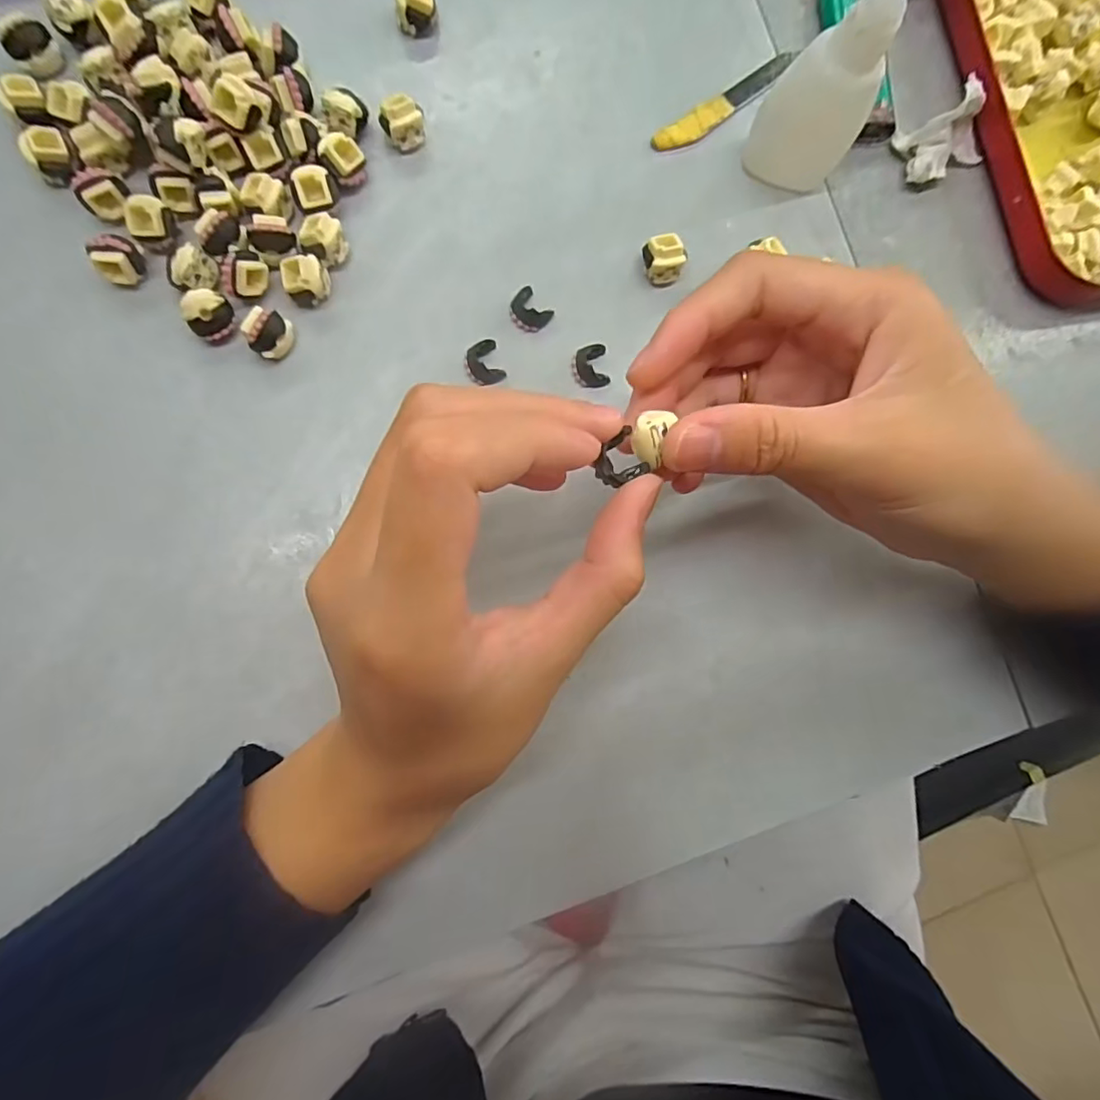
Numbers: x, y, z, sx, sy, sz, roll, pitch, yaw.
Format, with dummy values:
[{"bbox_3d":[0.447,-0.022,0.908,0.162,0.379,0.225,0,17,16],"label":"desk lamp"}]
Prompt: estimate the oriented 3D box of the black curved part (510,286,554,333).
[{"bbox_3d":[-0.008,-0.093,0.225,0.014,0.007,0.016,-43,89,-6],"label":"black curved part"}]

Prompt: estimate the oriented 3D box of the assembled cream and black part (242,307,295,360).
[{"bbox_3d":[-0.101,-0.078,0.212,0.015,0.015,0.014,0,85,-4],"label":"assembled cream and black part"}]

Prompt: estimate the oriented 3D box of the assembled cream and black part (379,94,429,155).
[{"bbox_3d":[-0.056,-0.163,0.225,0.016,0.015,0.013,-17,86,-5],"label":"assembled cream and black part"}]

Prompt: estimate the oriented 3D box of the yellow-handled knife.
[{"bbox_3d":[0.074,-0.184,0.240,0.073,0.004,0.011,-35,88,-6],"label":"yellow-handled knife"}]

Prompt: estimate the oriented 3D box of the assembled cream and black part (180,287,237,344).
[{"bbox_3d":[-0.121,-0.084,0.210,0.013,0.015,0.015,1,85,-4],"label":"assembled cream and black part"}]

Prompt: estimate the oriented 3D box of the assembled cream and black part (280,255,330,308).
[{"bbox_3d":[-0.089,-0.099,0.214,0.014,0.013,0.013,-10,86,-5],"label":"assembled cream and black part"}]

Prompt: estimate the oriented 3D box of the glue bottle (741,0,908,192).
[{"bbox_3d":[0.096,-0.160,0.198,0.031,0.090,0.026,-22,87,-5],"label":"glue bottle"}]

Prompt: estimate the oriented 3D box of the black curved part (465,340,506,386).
[{"bbox_3d":[-0.025,-0.071,0.222,0.014,0.006,0.017,-19,86,-5],"label":"black curved part"}]

